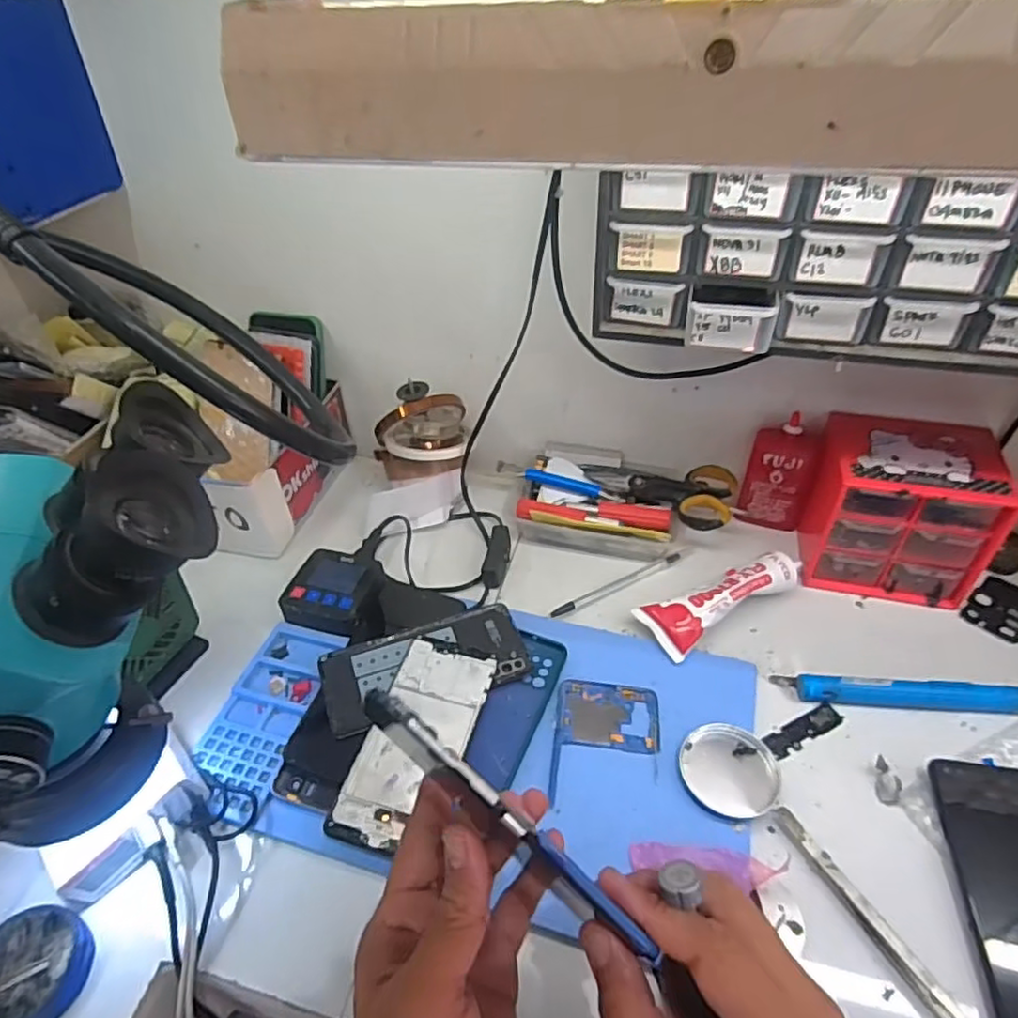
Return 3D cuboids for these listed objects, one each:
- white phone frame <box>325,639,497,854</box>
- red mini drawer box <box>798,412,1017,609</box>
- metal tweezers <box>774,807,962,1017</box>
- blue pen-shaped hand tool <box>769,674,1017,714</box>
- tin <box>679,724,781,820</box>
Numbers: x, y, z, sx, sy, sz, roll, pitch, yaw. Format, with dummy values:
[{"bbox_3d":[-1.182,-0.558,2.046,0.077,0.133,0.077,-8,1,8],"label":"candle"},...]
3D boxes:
[{"bbox_3d":[-0.063,0.158,0.451,0.067,0.005,0.146,12,44,12],"label":"white phone frame"},{"bbox_3d":[0.326,0.000,0.554,0.126,0.122,0.103,9,44,11],"label":"red mini drawer box"},{"bbox_3d":[0.211,0.241,0.367,0.013,0.008,0.155,-18,42,-20],"label":"metal tweezers"},{"bbox_3d":[0.297,0.136,0.480,0.180,0.019,0.023,1,42,5],"label":"blue pen-shaped hand tool"},{"bbox_3d":[0.149,0.175,0.437,0.063,0.014,0.057,-6,42,-3],"label":"tin"}]

